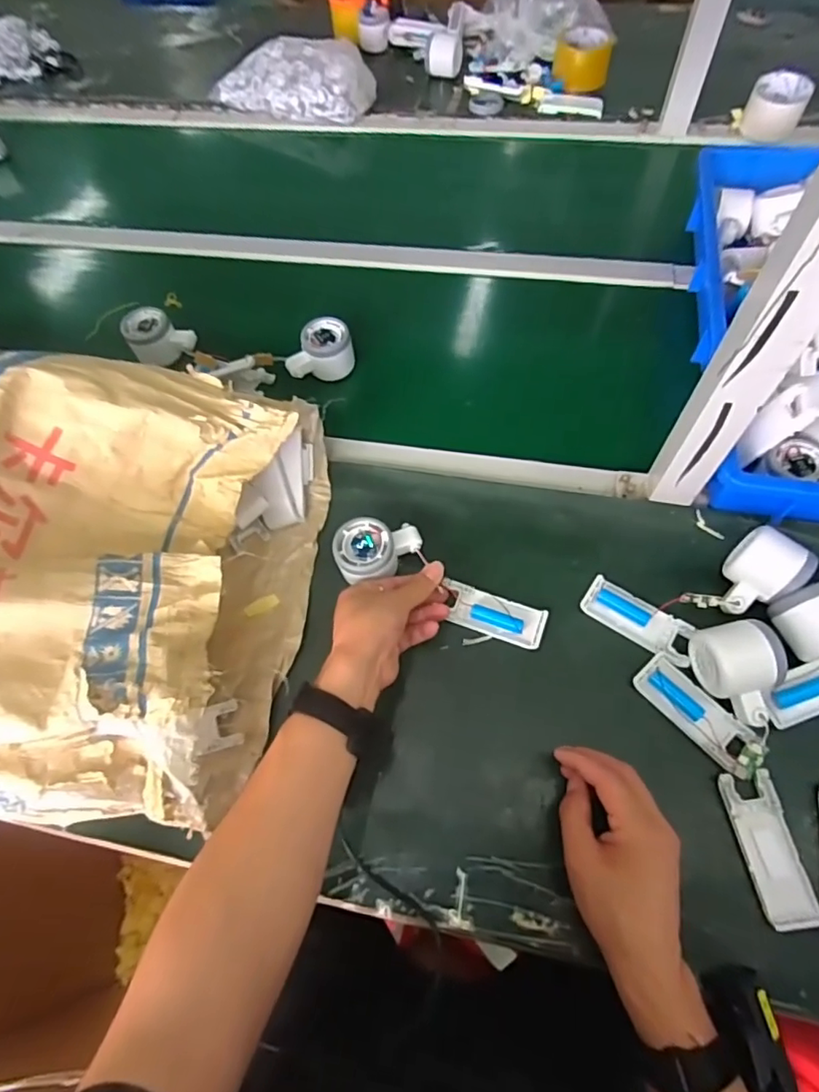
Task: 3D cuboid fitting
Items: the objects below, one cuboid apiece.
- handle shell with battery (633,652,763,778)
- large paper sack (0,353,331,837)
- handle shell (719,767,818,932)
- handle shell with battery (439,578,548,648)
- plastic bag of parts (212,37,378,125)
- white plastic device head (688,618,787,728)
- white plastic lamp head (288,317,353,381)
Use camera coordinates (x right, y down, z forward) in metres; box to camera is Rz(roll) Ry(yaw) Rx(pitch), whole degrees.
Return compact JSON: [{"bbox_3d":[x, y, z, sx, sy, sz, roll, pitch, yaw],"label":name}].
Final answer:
[{"bbox_3d":[0.243,0.137,0.467,0.043,0.012,0.099,-37,66,-15],"label":"handle shell with battery"},{"bbox_3d":[-0.411,0.012,0.473,0.615,0.217,0.379,0,62,4],"label":"large paper sack"},{"bbox_3d":[0.275,0.229,0.420,0.041,0.008,0.103,-8,62,0],"label":"handle shell"},{"bbox_3d":[0.079,0.063,0.524,0.100,0.023,0.042,22,66,18],"label":"handle shell with battery"},{"bbox_3d":[-0.196,-0.821,0.967,0.279,0.062,0.141,28,69,17],"label":"plastic bag of parts"},{"bbox_3d":[0.275,0.104,0.457,0.051,0.049,0.080,-7,62,0],"label":"white plastic device head"},{"bbox_3d":[-0.111,-0.239,0.676,0.080,0.054,0.047,-16,62,-4],"label":"white plastic lamp head"}]

